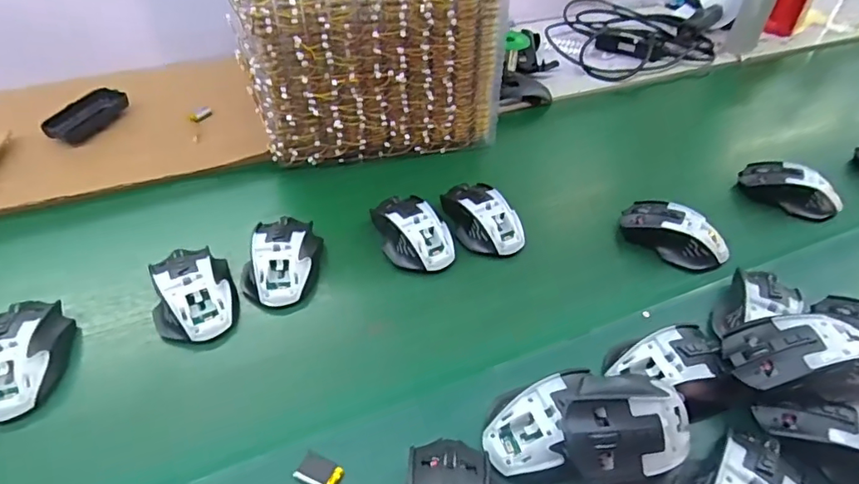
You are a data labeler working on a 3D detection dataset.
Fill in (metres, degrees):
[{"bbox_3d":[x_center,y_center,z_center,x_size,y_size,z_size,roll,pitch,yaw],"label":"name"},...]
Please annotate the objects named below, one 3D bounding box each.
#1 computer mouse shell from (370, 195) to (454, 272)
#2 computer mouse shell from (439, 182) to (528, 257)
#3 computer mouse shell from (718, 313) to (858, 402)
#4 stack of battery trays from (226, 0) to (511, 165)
[{"bbox_3d":[-0.017,-0.011,0.577,0.069,0.038,0.098,-16,46,-19],"label":"computer mouse shell"},{"bbox_3d":[0.060,-0.030,0.602,0.062,0.038,0.109,-18,46,-20],"label":"computer mouse shell"},{"bbox_3d":[0.307,0.092,0.422,0.112,0.040,0.066,7,43,5],"label":"computer mouse shell"},{"bbox_3d":[-0.079,-0.277,0.713,0.312,0.228,0.250,-7,44,-10],"label":"stack of battery trays"}]

